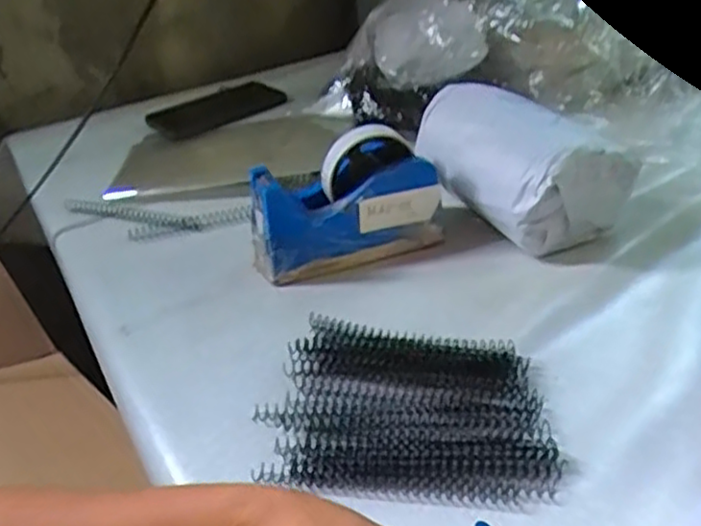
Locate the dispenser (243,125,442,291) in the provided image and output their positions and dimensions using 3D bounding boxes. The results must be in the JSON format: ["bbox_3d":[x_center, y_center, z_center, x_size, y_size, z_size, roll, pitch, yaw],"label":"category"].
[{"bbox_3d":[-0.004,-0.052,0.587,0.158,0.097,0.061,-16,35,-14],"label":"dispenser"}]

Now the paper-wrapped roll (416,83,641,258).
[{"bbox_3d":[0.143,-0.087,0.624,0.117,0.098,0.173,-23,38,-24],"label":"paper-wrapped roll"}]

